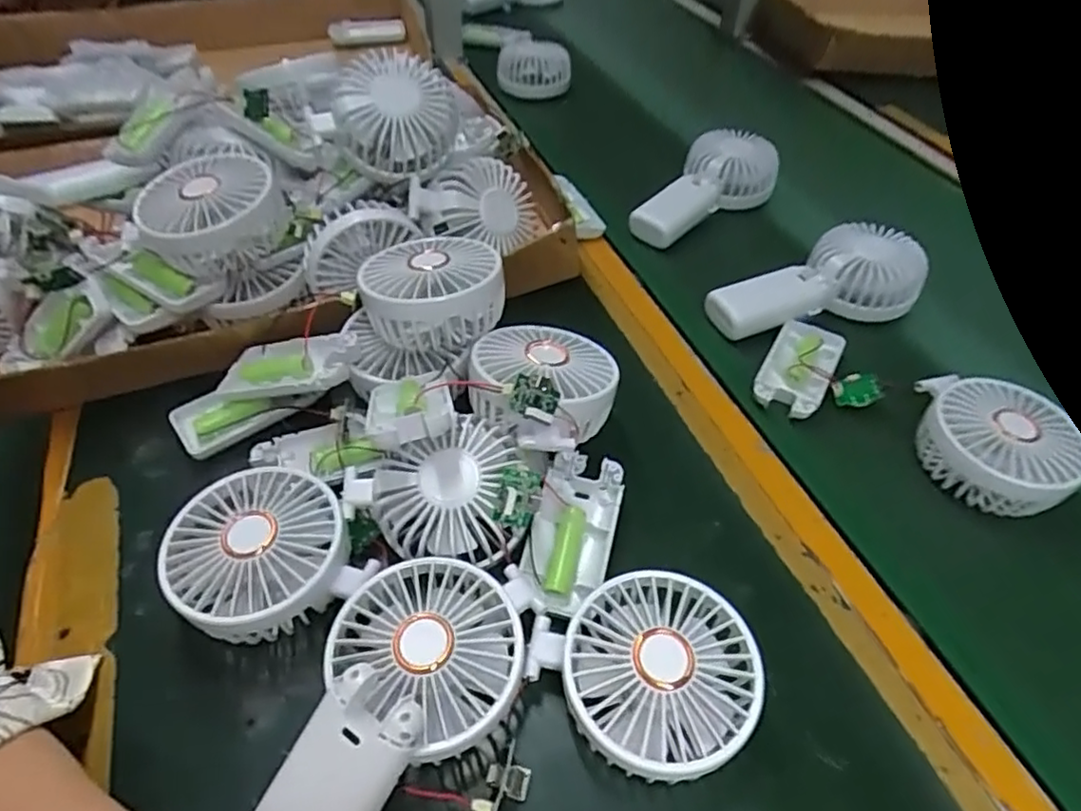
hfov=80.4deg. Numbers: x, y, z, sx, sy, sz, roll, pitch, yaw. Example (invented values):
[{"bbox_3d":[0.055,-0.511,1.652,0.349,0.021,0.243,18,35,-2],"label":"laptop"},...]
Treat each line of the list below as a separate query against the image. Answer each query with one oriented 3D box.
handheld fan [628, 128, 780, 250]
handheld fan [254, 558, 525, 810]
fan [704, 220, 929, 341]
[{"bbox_3d":[0.155,-0.197,0.585,0.083,0.055,0.166,29,52,21],"label":"handheld fan"},{"bbox_3d":[-0.060,0.135,0.284,0.087,0.062,0.132,16,49,10],"label":"handheld fan"},{"bbox_3d":[0.215,-0.098,0.500,0.174,0.047,0.092,-16,51,-18],"label":"fan"}]

